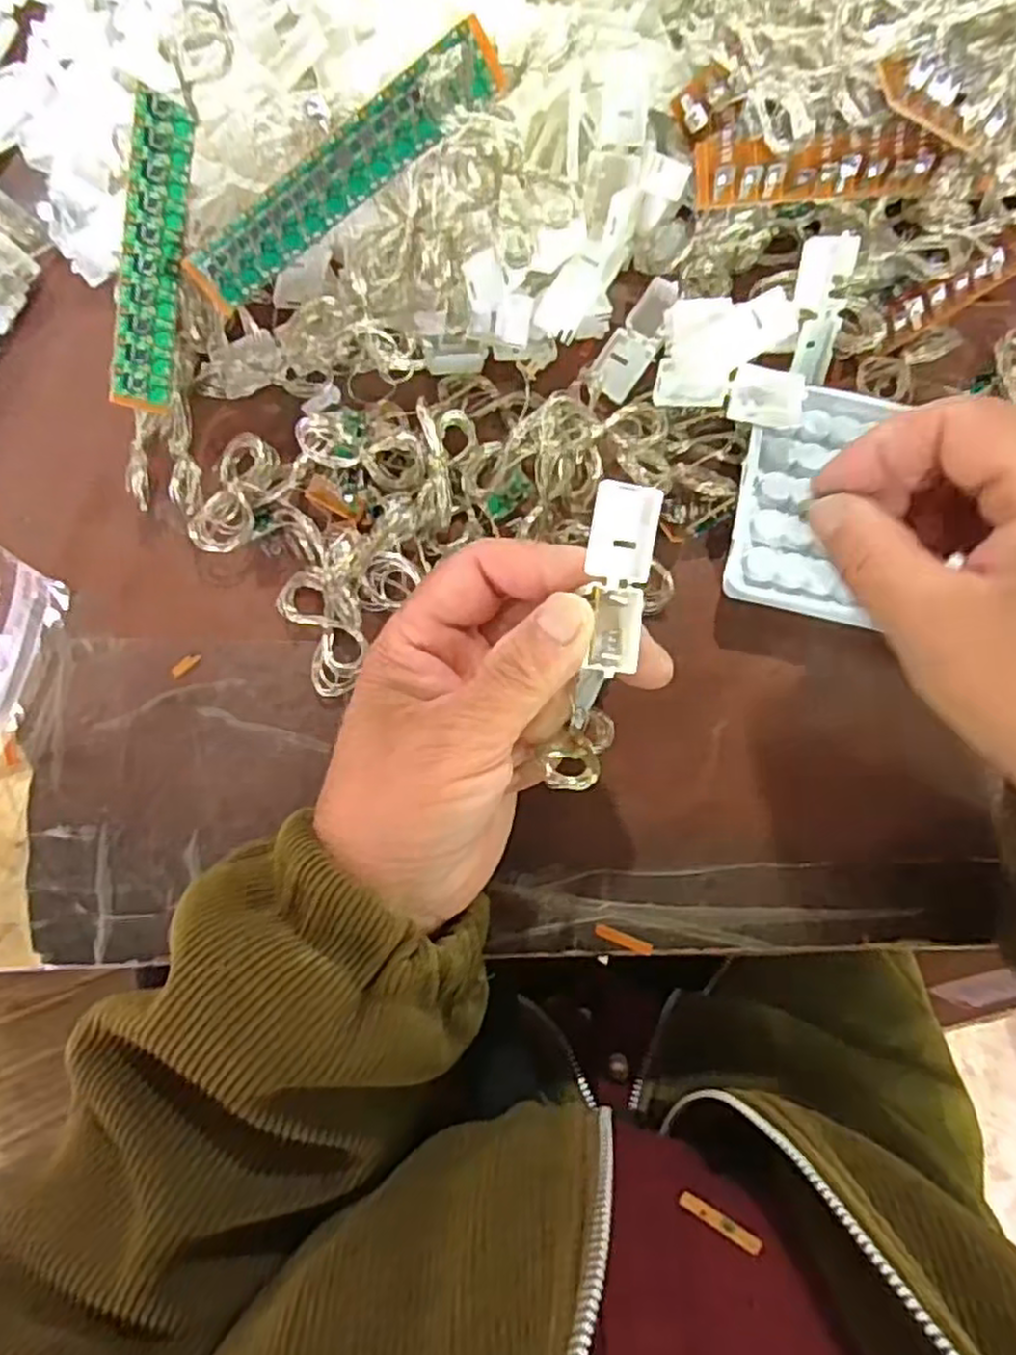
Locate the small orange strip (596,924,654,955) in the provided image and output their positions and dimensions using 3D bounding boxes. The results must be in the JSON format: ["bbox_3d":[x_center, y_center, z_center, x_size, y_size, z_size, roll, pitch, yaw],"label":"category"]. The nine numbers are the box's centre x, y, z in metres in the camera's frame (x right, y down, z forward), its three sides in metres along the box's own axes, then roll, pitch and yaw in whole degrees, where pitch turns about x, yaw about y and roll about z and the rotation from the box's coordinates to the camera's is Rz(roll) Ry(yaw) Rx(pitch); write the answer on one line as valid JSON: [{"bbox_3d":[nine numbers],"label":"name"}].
[{"bbox_3d":[0.043,0.096,0.266,0.022,0.004,0.004,20,80,2],"label":"small orange strip"}]

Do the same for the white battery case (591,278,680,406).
[{"bbox_3d":[0.054,-0.141,0.304,0.019,0.007,0.055,30,80,4],"label":"white battery case"}]

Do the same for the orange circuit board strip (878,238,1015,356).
[{"bbox_3d":[0.198,-0.168,0.307,0.097,0.015,0.015,-30,82,-6],"label":"orange circuit board strip"}]

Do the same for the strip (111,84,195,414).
[{"bbox_3d":[-0.126,-0.149,0.259,0.004,0.023,0.101,17,102,27],"label":"strip"}]

